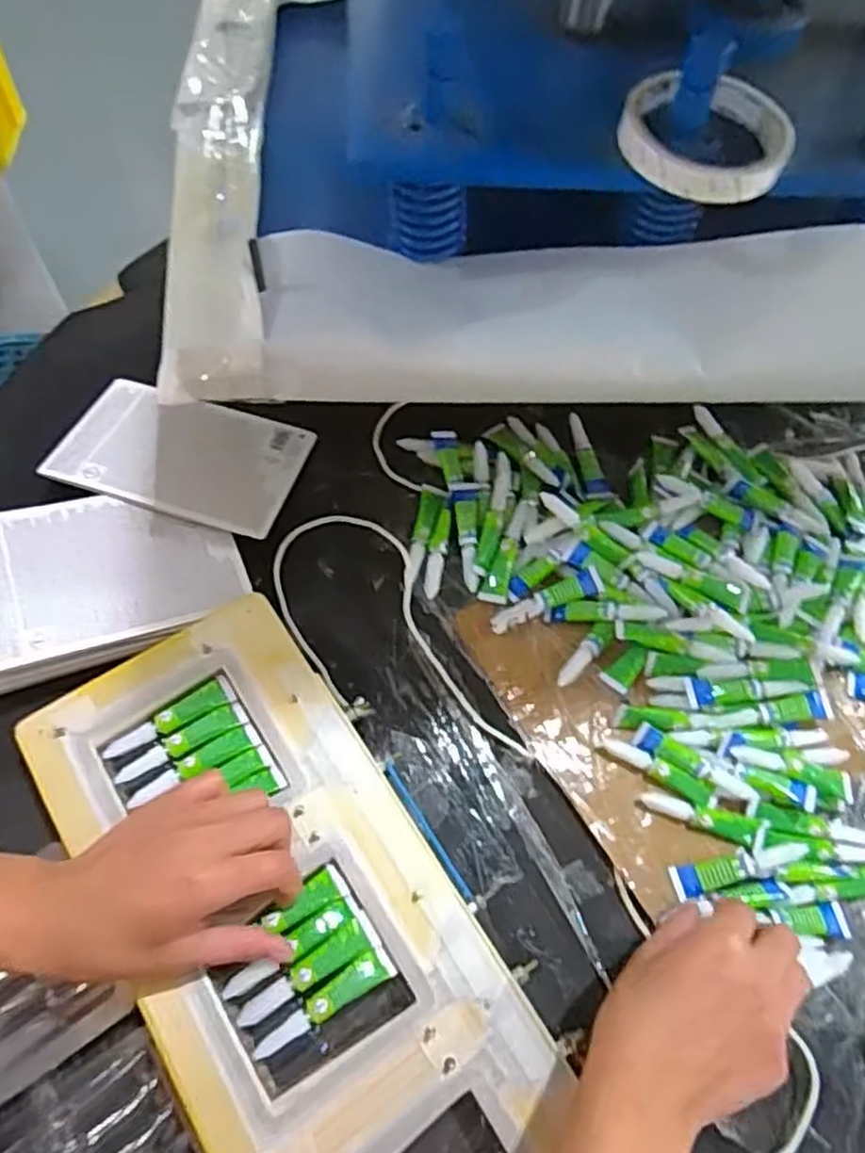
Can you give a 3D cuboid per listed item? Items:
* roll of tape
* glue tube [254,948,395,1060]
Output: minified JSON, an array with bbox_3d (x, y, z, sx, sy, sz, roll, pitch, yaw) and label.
[{"bbox_3d":[0.148,-0.240,0.404,0.088,0.020,0.088,2,64,-4],"label":"roll of tape"},{"bbox_3d":[-0.058,0.230,0.396,0.080,0.009,0.016,-29,71,-15],"label":"glue tube"}]

